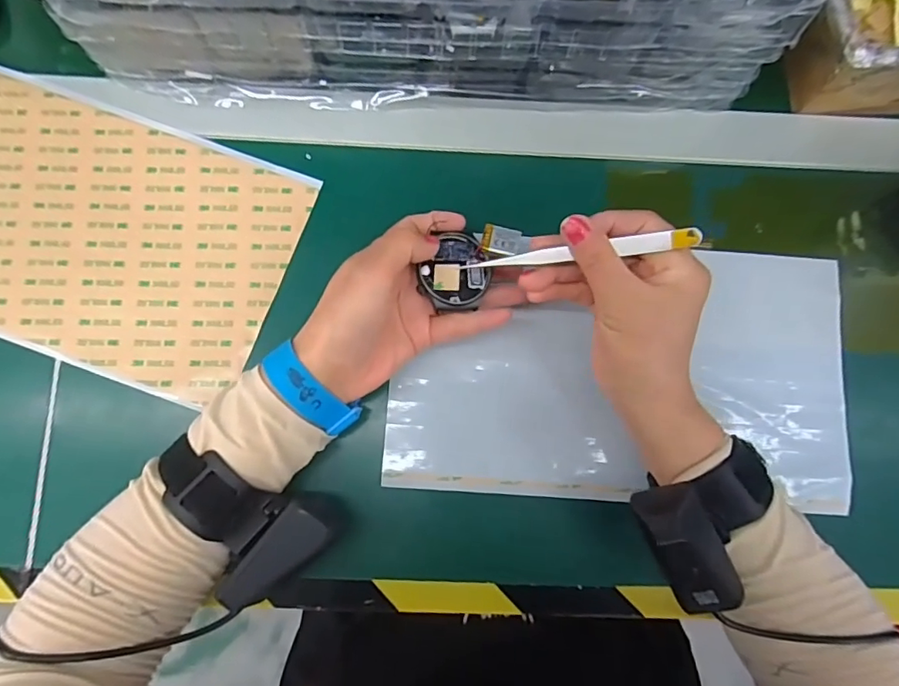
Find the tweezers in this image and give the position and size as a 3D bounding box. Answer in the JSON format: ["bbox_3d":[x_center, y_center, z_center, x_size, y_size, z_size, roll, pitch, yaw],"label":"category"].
[{"bbox_3d":[0.068,-0.050,0.288,0.124,0.005,0.009,-4,83,17],"label":"tweezers"}]

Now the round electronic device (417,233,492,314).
[{"bbox_3d":[0.005,-0.041,0.316,0.040,0.014,0.044,0,84,-2],"label":"round electronic device"}]

